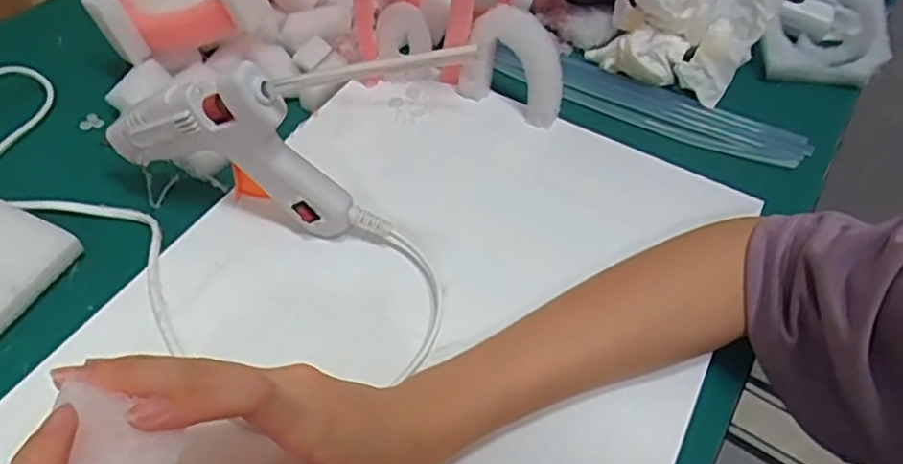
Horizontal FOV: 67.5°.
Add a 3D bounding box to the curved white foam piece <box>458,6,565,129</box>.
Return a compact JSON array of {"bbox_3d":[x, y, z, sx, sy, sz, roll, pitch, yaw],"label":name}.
[{"bbox_3d":[0.046,-0.116,0.476,0.075,0.068,0.027,26,53,16],"label":"curved white foam piece"}]

